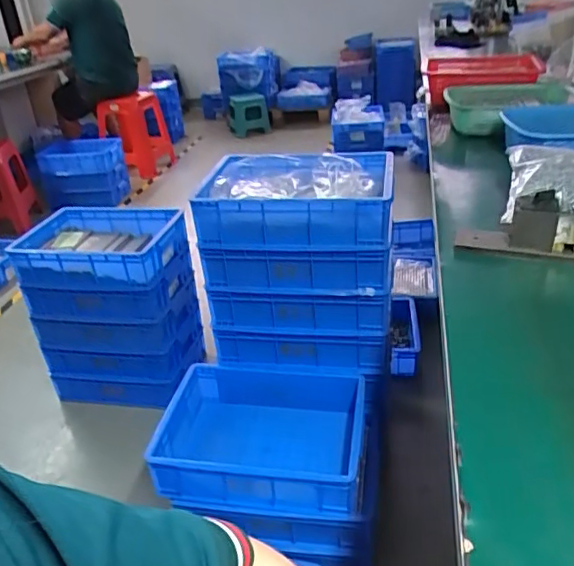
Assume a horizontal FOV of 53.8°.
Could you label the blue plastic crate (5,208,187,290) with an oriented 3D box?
[{"bbox_3d":[-0.537,-0.103,1.625,0.446,0.122,0.305,-1,30,9],"label":"blue plastic crate"}]

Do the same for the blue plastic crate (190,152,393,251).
[{"bbox_3d":[0.025,-0.189,1.271,0.405,0.131,0.296,1,30,11],"label":"blue plastic crate"}]

